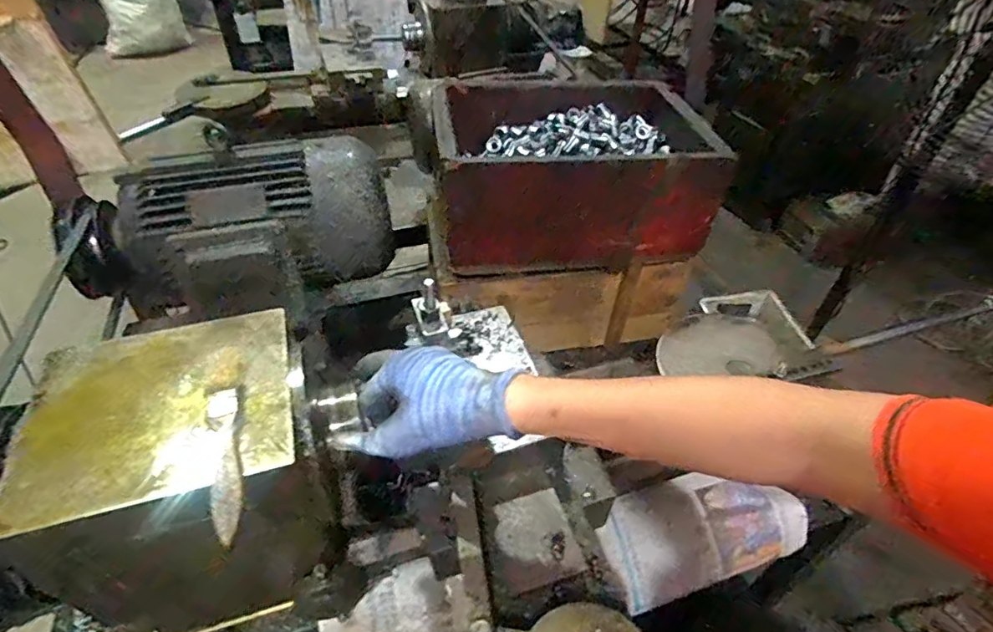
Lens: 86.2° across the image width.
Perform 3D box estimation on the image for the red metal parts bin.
[{"bbox_3d":[0.098,-0.194,0.725,0.340,0.161,0.243,-4,43,-7],"label":"red metal parts bin"}]

